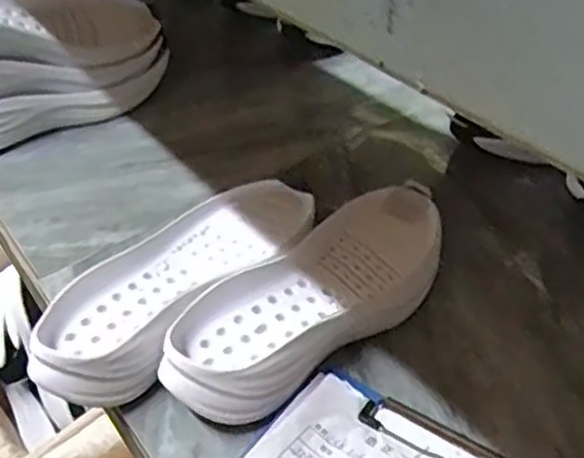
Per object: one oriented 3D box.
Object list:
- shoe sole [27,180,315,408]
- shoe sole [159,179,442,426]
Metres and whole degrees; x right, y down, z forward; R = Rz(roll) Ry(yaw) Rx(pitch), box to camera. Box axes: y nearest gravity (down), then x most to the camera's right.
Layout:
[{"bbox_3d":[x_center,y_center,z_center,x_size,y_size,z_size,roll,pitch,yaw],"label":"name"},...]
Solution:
[{"bbox_3d":[-0.088,0.039,0.558,0.102,0.047,0.252,24,45,29],"label":"shoe sole"},{"bbox_3d":[0.022,0.047,0.536,0.256,0.039,0.103,-33,47,-33],"label":"shoe sole"}]

